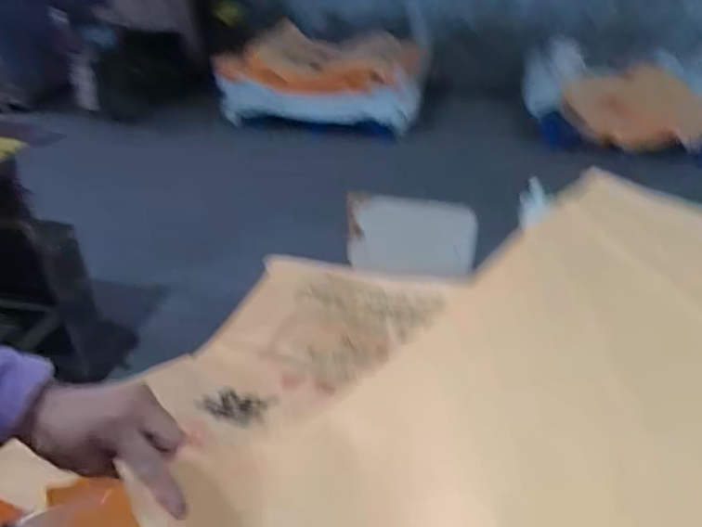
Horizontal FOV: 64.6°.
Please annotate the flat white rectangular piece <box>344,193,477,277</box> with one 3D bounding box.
[{"bbox_3d":[0.150,-0.067,1.419,0.321,0.206,0.028,6,34,11],"label":"flat white rectangular piece"}]

